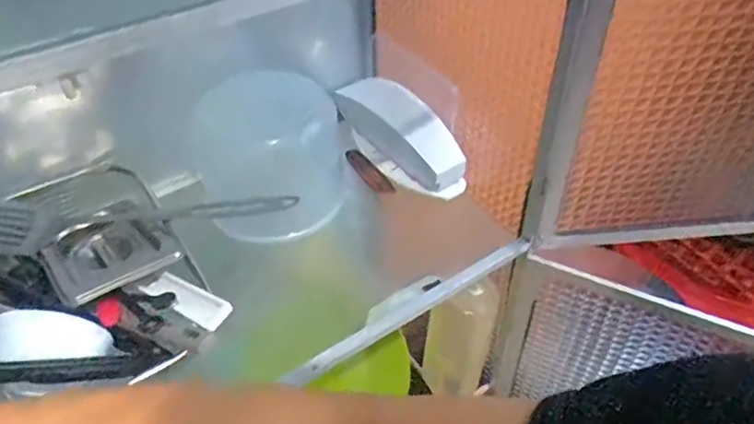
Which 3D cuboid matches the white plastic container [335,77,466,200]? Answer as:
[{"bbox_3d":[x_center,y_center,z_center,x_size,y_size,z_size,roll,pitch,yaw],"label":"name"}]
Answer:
[{"bbox_3d":[0.028,-0.098,0.720,0.061,0.082,0.201,-28,49,-26],"label":"white plastic container"}]

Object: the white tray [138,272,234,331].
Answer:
[{"bbox_3d":[-0.164,0.075,0.497,0.104,0.009,0.030,17,44,39],"label":"white tray"}]

